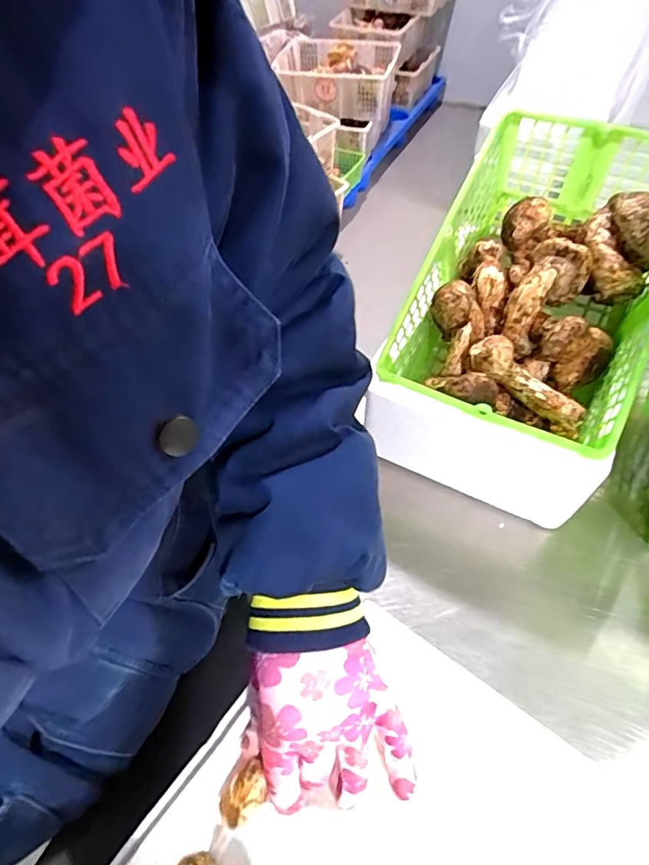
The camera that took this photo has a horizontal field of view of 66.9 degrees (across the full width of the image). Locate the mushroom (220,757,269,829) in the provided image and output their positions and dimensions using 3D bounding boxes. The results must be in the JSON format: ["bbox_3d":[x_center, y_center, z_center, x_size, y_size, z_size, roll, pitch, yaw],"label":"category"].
[{"bbox_3d":[-0.052,0.229,0.310,0.034,0.014,0.022,-36,59,-20],"label":"mushroom"}]

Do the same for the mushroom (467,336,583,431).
[{"bbox_3d":[0.191,-0.050,0.466,0.123,0.039,0.045,39,66,23],"label":"mushroom"}]

